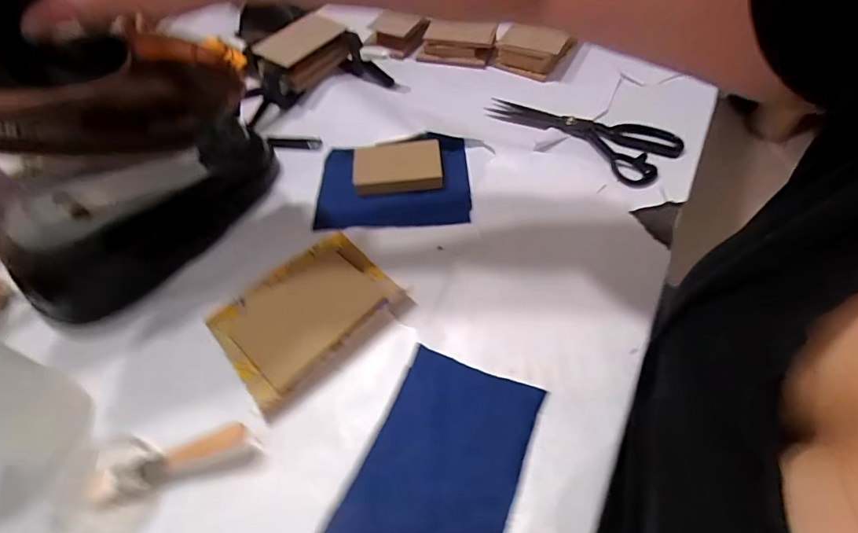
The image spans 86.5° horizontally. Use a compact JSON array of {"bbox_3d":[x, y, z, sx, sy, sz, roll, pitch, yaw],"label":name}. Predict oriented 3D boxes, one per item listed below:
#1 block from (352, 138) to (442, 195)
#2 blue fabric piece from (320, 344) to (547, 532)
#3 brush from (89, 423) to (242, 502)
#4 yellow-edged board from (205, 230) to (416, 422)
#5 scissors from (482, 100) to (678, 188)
[{"bbox_3d":[-0.037,-0.122,0.554,0.104,0.024,0.066,-5,56,1],"label":"block"},{"bbox_3d":[0.010,0.158,0.375,0.123,0.007,0.170,17,55,18],"label":"blue fabric piece"},{"bbox_3d":[-0.219,0.163,0.381,0.125,0.014,0.028,-19,57,-9],"label":"brush"},{"bbox_3d":[-0.120,0.047,0.455,0.167,0.010,0.130,-37,61,-20],"label":"yellow-edged board"},{"bbox_3d":[0.194,-0.179,0.582,0.227,0.012,0.098,36,65,25],"label":"scissors"}]

